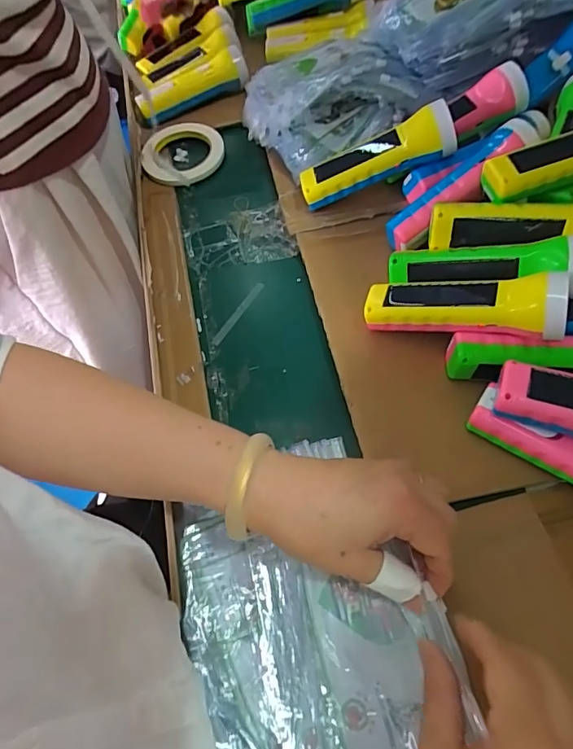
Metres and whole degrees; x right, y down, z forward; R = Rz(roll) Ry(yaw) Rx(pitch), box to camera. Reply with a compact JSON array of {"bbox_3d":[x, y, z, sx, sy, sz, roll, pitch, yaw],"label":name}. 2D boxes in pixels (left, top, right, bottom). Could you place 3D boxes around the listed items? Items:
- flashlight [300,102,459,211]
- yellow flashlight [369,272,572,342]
[{"bbox_3d":[0.095,-0.225,0.483,0.161,0.036,0.054,-18,57,20],"label":"flashlight"},{"bbox_3d":[0.149,-0.060,0.394,0.159,0.045,0.048,4,58,30],"label":"yellow flashlight"}]

